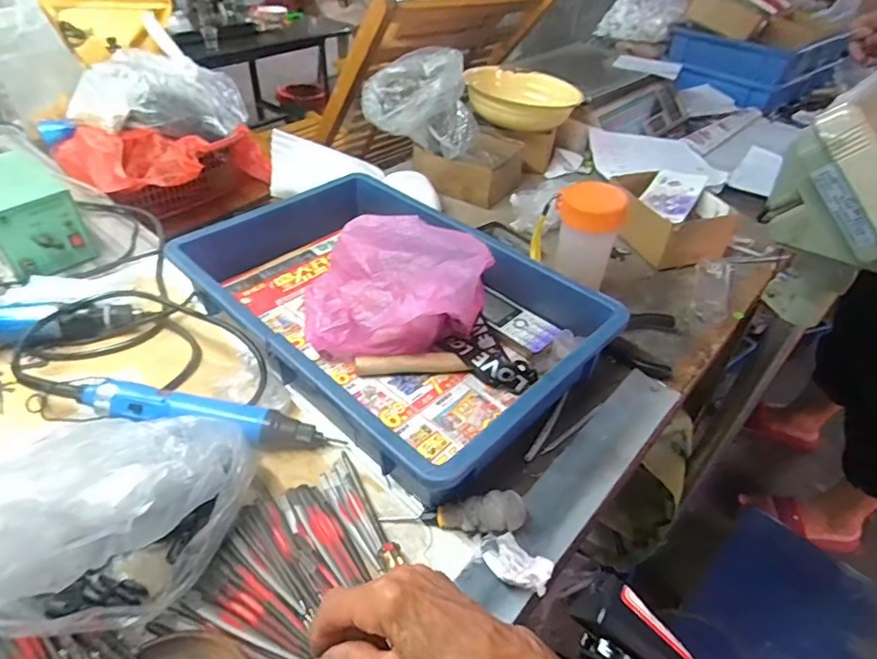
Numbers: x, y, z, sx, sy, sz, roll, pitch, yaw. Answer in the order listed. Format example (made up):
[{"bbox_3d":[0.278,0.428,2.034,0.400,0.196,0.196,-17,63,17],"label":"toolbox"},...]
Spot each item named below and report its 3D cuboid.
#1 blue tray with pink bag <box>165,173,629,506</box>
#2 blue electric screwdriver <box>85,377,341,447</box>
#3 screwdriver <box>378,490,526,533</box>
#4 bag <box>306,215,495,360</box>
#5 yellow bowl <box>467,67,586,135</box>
[{"bbox_3d":[-0.054,-0.040,0.582,0.424,0.111,0.290,33,50,30],"label":"blue tray with pink bag"},{"bbox_3d":[-0.206,0.082,0.491,0.222,0.042,0.037,6,41,3],"label":"blue electric screwdriver"},{"bbox_3d":[0.012,0.151,0.440,0.113,0.021,0.028,-10,39,14],"label":"screwdriver"},{"bbox_3d":[-0.051,-0.036,0.571,0.190,0.118,0.111,6,41,4],"label":"bag"},{"bbox_3d":[0.146,-0.397,0.943,0.194,0.072,0.141,16,43,14],"label":"yellow bowl"}]

